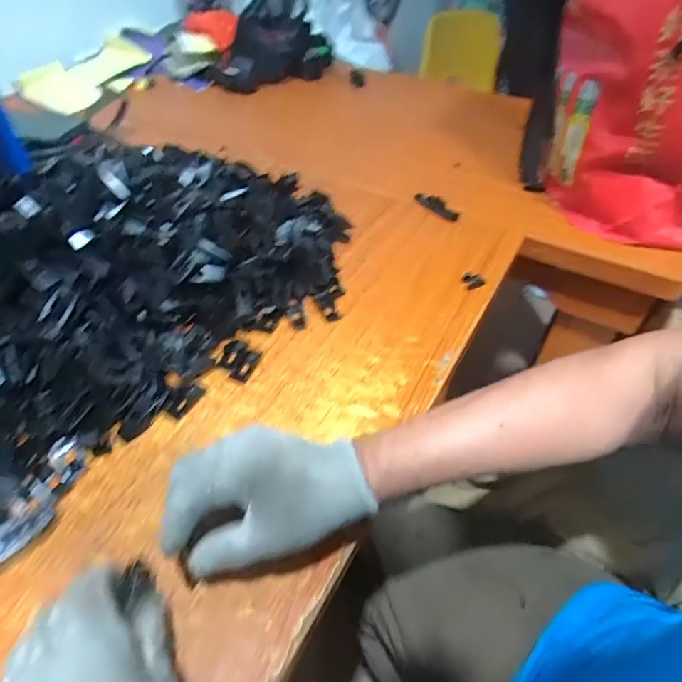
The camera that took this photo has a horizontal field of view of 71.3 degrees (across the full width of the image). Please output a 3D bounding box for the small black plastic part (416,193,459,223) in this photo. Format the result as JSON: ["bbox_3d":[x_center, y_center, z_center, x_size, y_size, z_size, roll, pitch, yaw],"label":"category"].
[{"bbox_3d":[0.129,-0.188,0.649,0.018,0.012,0.072,-34,57,-30],"label":"small black plastic part"}]

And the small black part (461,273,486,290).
[{"bbox_3d":[0.152,-0.068,0.540,0.024,0.010,0.017,-10,48,-12],"label":"small black part"}]

